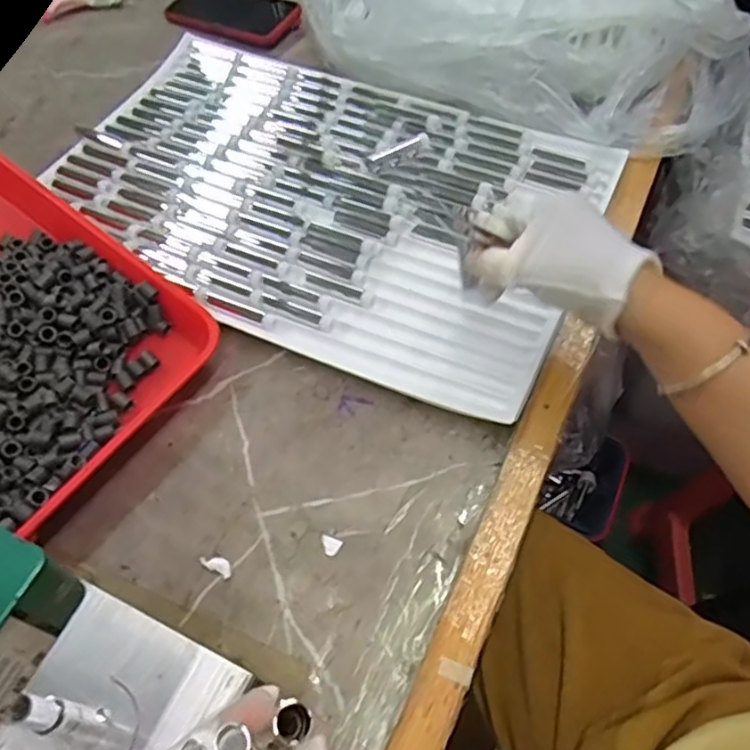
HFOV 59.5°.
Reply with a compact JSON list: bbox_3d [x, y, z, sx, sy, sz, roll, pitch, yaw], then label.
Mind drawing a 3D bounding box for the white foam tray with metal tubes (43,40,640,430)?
[{"bbox_3d":[-0.056,-0.165,0.605,0.485,0.040,0.322,21,58,14],"label":"white foam tray with metal tubes"}]

